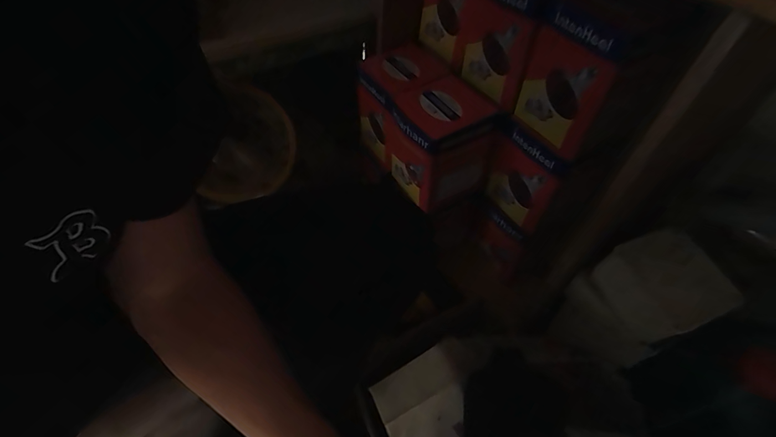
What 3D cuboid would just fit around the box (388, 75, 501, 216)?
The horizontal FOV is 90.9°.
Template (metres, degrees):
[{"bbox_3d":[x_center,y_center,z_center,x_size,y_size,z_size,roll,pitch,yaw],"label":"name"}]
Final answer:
[{"bbox_3d":[0.086,-0.116,0.636,0.131,0.175,0.127,-24,55,-22],"label":"box"}]

